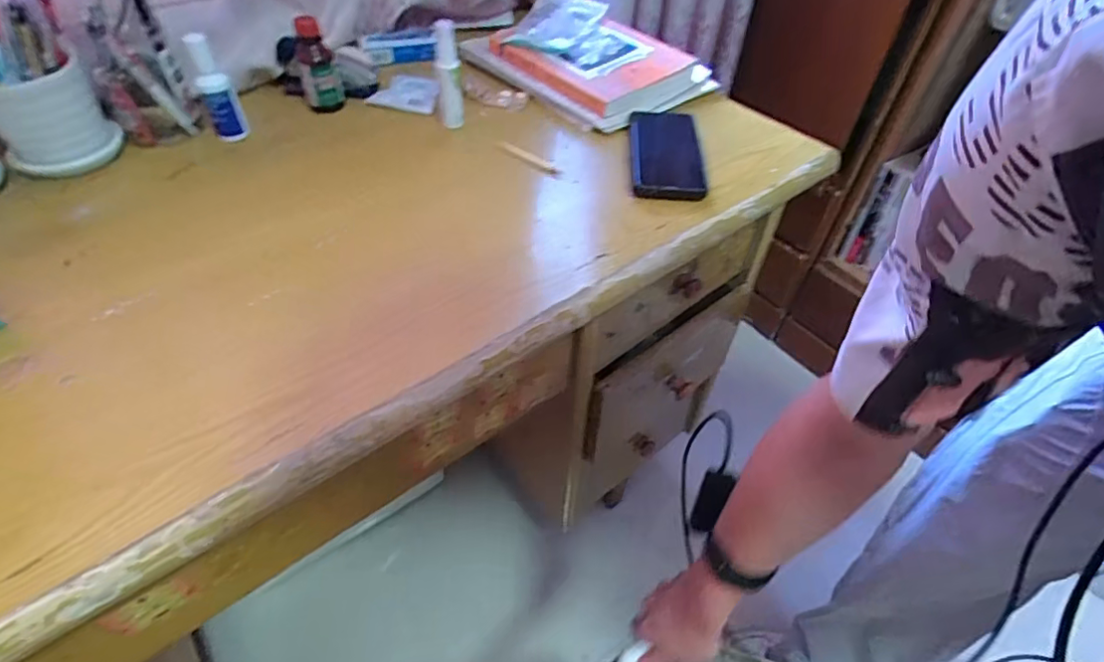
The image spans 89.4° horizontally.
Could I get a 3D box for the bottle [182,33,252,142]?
[{"bbox_3d":[-0.370,-0.268,0.614,0.034,0.103,0.040,-22,51,-21],"label":"bottle"}]

